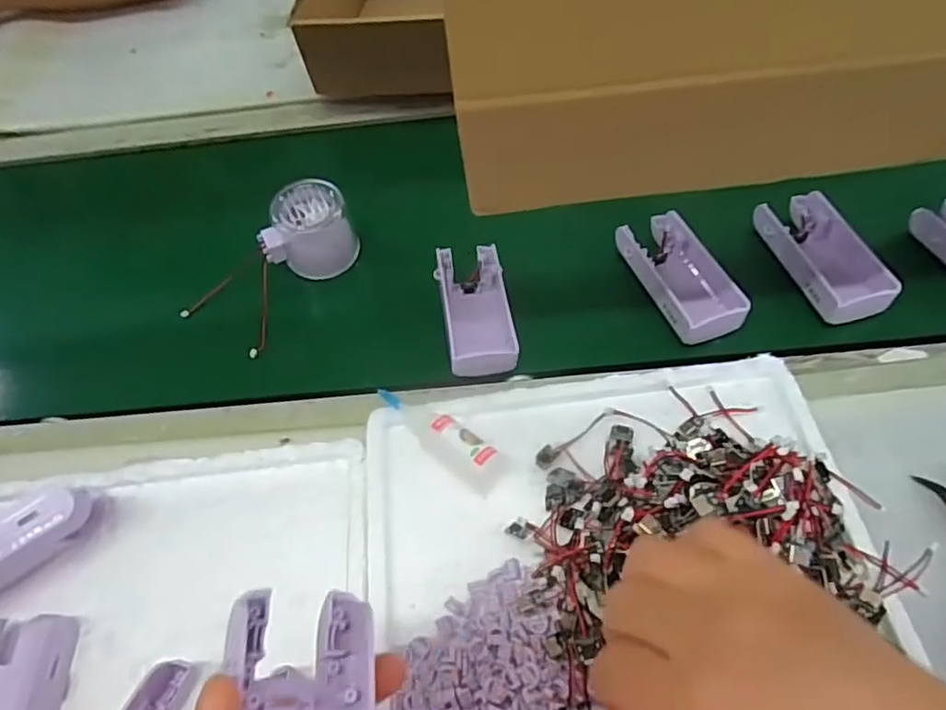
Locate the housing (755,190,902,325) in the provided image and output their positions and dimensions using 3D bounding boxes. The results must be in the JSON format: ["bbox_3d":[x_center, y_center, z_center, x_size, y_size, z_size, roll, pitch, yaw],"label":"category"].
[{"bbox_3d":[0.244,-0.071,0.435,0.051,0.027,0.103,-15,55,-6],"label":"housing"}]

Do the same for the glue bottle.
[{"bbox_3d":[-0.020,0.045,0.361,0.085,0.024,0.031,32,63,25],"label":"glue bottle"}]

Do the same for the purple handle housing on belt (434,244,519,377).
[{"bbox_3d":[0.002,-0.035,0.436,0.047,0.020,0.111,-11,54,-2],"label":"purple handle housing on belt"}]

